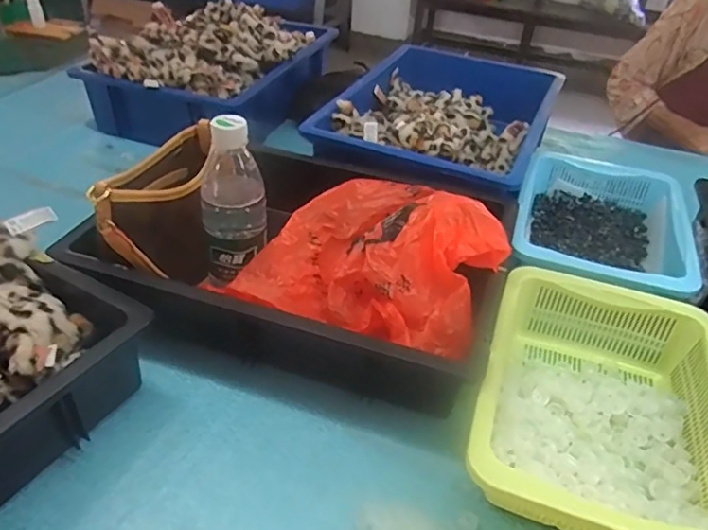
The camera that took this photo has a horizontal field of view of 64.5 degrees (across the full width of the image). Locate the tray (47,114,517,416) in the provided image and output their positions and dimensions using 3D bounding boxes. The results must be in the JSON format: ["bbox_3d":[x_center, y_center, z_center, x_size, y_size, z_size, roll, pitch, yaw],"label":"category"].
[{"bbox_3d":[-0.053,-0.038,0.605,0.432,0.202,0.268,13,38,9],"label":"tray"}]

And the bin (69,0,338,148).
[{"bbox_3d":[-0.253,-0.381,1.068,0.309,0.151,0.430,12,38,10],"label":"bin"}]

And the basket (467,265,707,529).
[{"bbox_3d":[0.222,0.124,0.516,0.204,0.079,0.283,16,39,13],"label":"basket"}]

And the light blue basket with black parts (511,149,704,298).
[{"bbox_3d":[0.324,-0.055,0.749,0.207,0.070,0.314,14,39,13],"label":"light blue basket with black parts"}]

